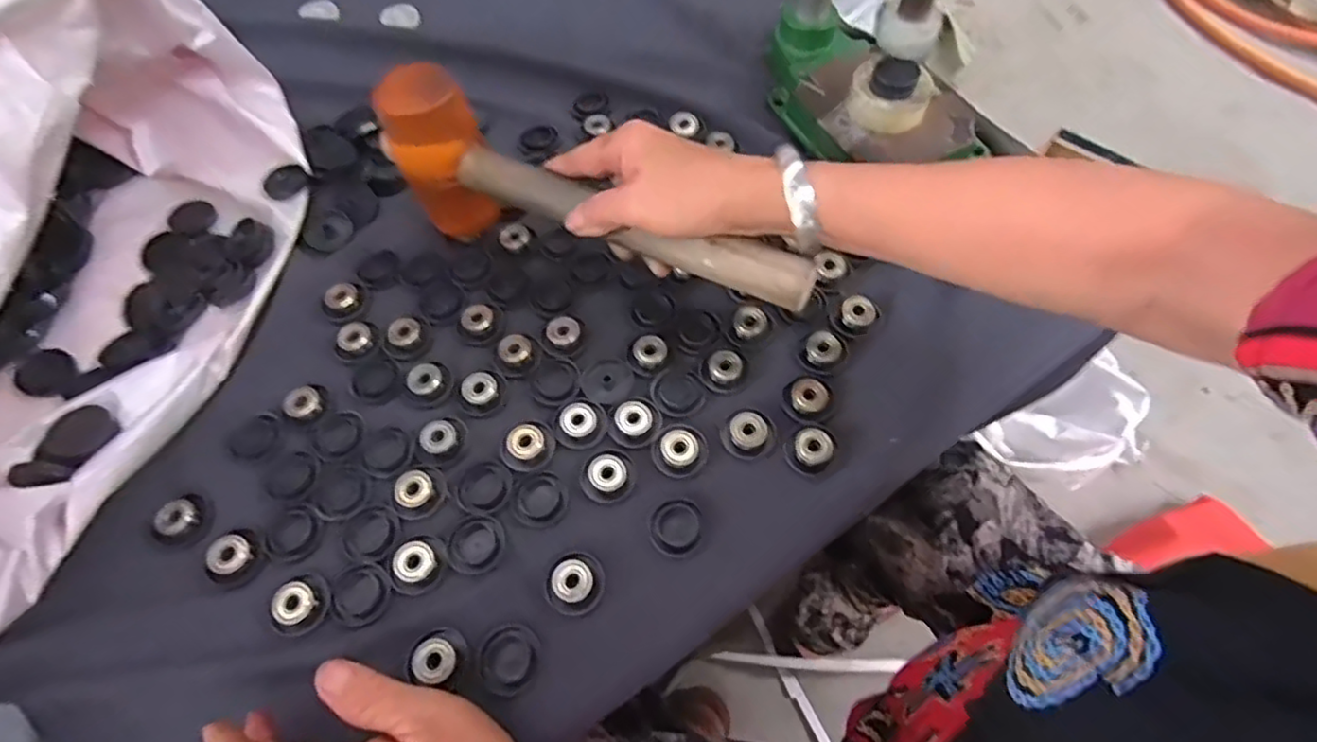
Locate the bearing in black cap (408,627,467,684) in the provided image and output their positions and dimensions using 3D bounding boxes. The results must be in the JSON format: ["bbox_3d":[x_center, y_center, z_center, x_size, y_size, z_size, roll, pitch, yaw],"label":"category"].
[{"bbox_3d":[-0.118,0.151,0.342,0.028,0.009,0.026,-1,61,2],"label":"bearing in black cap"}]

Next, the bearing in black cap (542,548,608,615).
[{"bbox_3d":[-0.047,0.117,0.357,0.033,0.009,0.034,-1,61,2],"label":"bearing in black cap"}]

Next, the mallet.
[{"bbox_3d":[-0.045,-0.098,0.397,0.286,0.097,0.050,26,66,15],"label":"mallet"}]

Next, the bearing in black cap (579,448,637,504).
[{"bbox_3d":[-0.031,0.062,0.386,0.033,0.007,0.032,-1,61,2],"label":"bearing in black cap"}]

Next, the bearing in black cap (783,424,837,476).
[{"bbox_3d":[0.092,0.047,0.386,0.030,0.012,0.025,-31,64,-13],"label":"bearing in black cap"}]

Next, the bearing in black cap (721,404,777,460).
[{"bbox_3d":[0.056,0.037,0.394,0.034,0.008,0.032,-1,61,2],"label":"bearing in black cap"}]

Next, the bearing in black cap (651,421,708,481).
[{"bbox_3d":[0.013,0.047,0.391,0.033,0.009,0.033,-1,61,2],"label":"bearing in black cap"}]

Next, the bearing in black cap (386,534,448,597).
[{"bbox_3d":[-0.137,0.109,0.365,0.033,0.007,0.033,-1,61,2],"label":"bearing in black cap"}]

